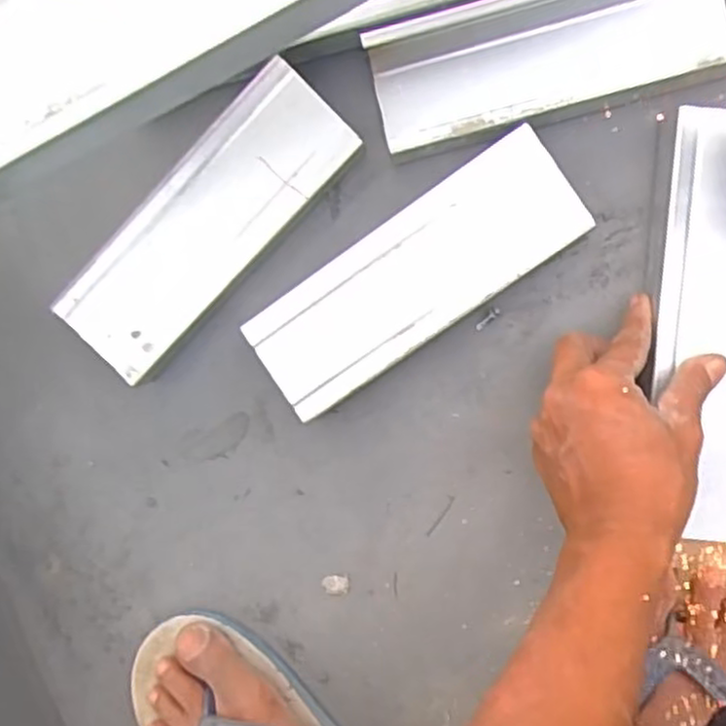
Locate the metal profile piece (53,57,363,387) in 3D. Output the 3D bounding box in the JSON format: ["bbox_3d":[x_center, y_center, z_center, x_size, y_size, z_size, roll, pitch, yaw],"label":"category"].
[{"bbox_3d":[-0.100,-0.087,0.473,0.080,0.032,0.212,44,98,2],"label":"metal profile piece"}]

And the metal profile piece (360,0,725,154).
[{"bbox_3d":[0.115,-0.189,0.438,0.215,0.030,0.075,-12,93,7],"label":"metal profile piece"}]

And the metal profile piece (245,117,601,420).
[{"bbox_3d":[0.031,-0.053,0.457,0.211,0.032,0.074,-34,90,8],"label":"metal profile piece"}]

